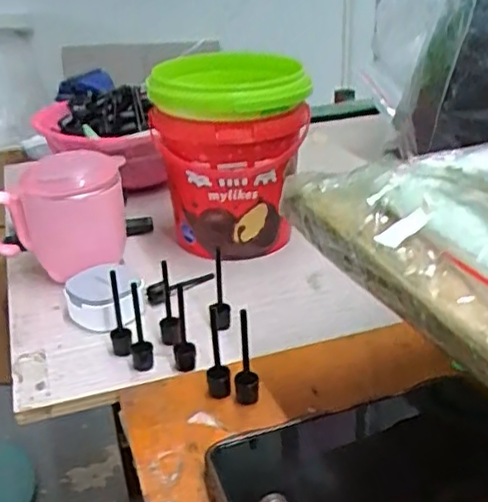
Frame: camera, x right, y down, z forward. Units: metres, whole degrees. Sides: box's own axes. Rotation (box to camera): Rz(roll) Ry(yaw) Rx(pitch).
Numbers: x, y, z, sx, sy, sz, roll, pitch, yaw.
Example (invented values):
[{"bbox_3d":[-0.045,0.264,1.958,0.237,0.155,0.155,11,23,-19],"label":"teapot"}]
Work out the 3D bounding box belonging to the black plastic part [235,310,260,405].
[{"bbox_3d":[0.001,0.064,0.392,0.014,0.064,0.012,-3,27,-1],"label":"black plastic part"}]

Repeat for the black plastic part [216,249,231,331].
[{"bbox_3d":[-0.016,0.028,0.473,0.009,0.070,0.014,1,28,7],"label":"black plastic part"}]

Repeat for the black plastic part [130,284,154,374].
[{"bbox_3d":[-0.070,0.048,0.436,0.015,0.064,0.020,-9,28,-13],"label":"black plastic part"}]

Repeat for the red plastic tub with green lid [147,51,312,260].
[{"bbox_3d":[-0.011,-0.080,0.587,0.128,0.159,0.131,-3,27,-1],"label":"red plastic tub with green lid"}]

